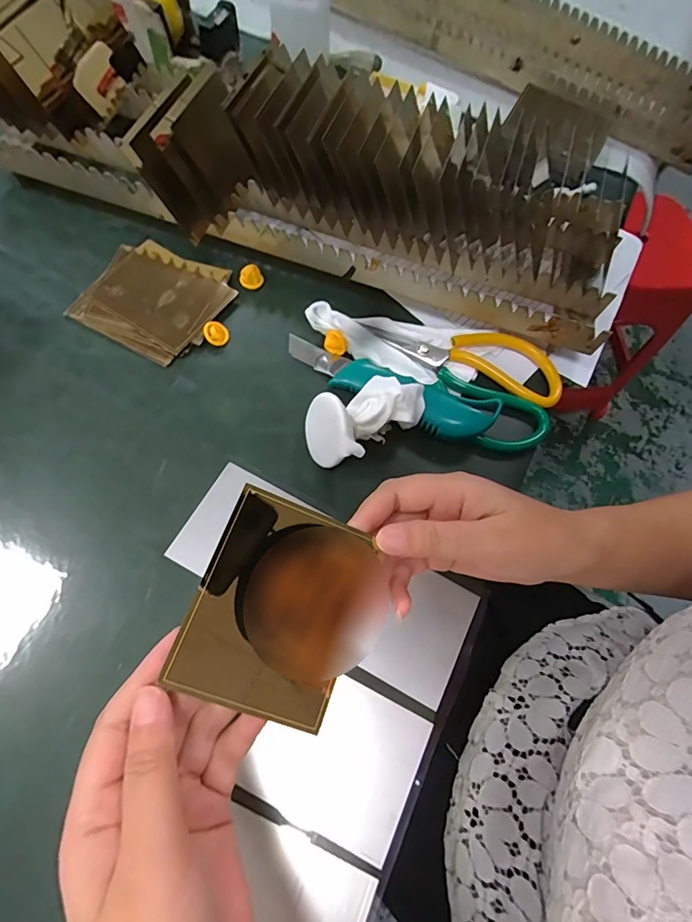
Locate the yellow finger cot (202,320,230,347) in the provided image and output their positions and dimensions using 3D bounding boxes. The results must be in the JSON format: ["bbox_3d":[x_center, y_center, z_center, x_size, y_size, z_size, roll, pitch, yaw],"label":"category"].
[{"bbox_3d":[-0.107,-0.106,0.368,0.022,0.004,0.019,33,69,-28],"label":"yellow finger cot"}]

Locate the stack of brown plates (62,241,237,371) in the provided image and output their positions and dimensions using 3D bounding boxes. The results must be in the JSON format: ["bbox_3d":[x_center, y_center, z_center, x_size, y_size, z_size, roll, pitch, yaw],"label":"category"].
[{"bbox_3d":[-0.160,-0.138,0.375,0.103,0.020,0.098,27,68,5],"label":"stack of brown plates"}]

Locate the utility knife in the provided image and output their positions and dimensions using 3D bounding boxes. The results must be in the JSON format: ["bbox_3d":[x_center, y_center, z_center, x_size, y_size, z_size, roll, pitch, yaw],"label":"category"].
[{"bbox_3d":[0.031,-0.059,0.354,0.176,0.016,0.040,23,68,3],"label":"utility knife"}]

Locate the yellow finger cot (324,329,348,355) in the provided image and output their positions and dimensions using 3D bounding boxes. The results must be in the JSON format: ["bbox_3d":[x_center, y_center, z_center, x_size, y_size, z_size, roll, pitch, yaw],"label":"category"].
[{"bbox_3d":[-0.008,-0.097,0.365,0.019,0.018,0.013,2,66,-2],"label":"yellow finger cot"}]

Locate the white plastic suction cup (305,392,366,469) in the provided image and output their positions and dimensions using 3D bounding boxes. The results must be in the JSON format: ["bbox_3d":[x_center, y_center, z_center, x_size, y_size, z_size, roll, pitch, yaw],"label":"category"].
[{"bbox_3d":[-0.008,-0.023,0.326,0.022,0.049,0.051,-4,80,-37],"label":"white plastic suction cup"}]

